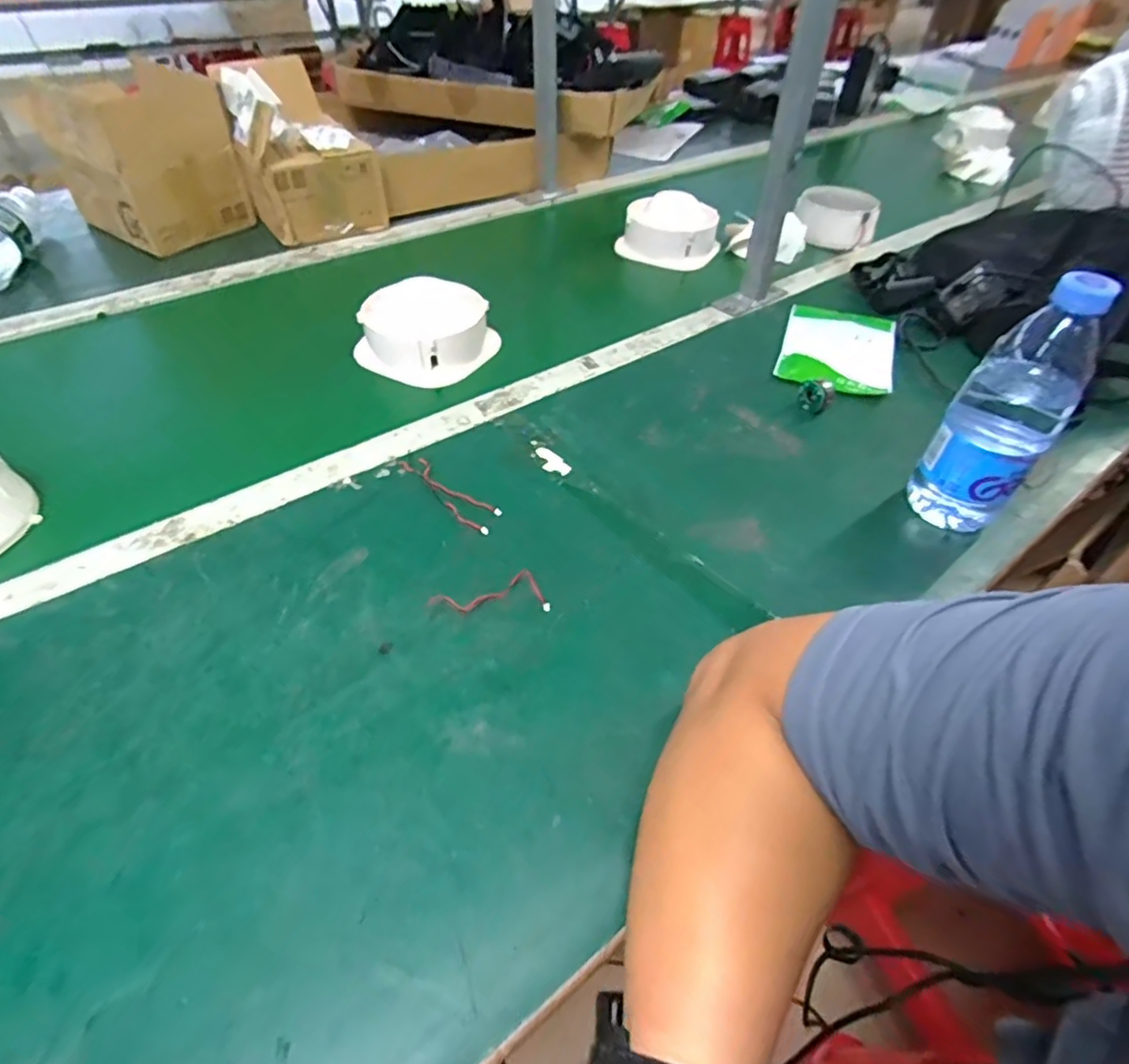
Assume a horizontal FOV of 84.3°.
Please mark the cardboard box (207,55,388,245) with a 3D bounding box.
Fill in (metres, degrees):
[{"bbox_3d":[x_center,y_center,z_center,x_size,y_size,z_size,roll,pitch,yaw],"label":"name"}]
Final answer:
[{"bbox_3d":[-0.360,-0.528,0.864,0.163,0.167,0.195,-20,49,-19],"label":"cardboard box"}]

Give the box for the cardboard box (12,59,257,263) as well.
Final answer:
[{"bbox_3d":[-0.556,-0.500,0.823,0.182,0.178,0.148,25,50,22],"label":"cardboard box"}]

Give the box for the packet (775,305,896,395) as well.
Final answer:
[{"bbox_3d":[0.308,-0.209,0.703,0.116,0.010,0.170,16,48,15],"label":"packet"}]

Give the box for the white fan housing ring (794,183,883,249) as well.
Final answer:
[{"bbox_3d":[0.415,-0.482,0.952,0.119,0.059,0.090,19,48,17],"label":"white fan housing ring"}]

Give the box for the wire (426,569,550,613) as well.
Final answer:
[{"bbox_3d":[-0.053,0.042,0.442,0.083,0.006,0.032,-2,46,-5],"label":"wire"}]

